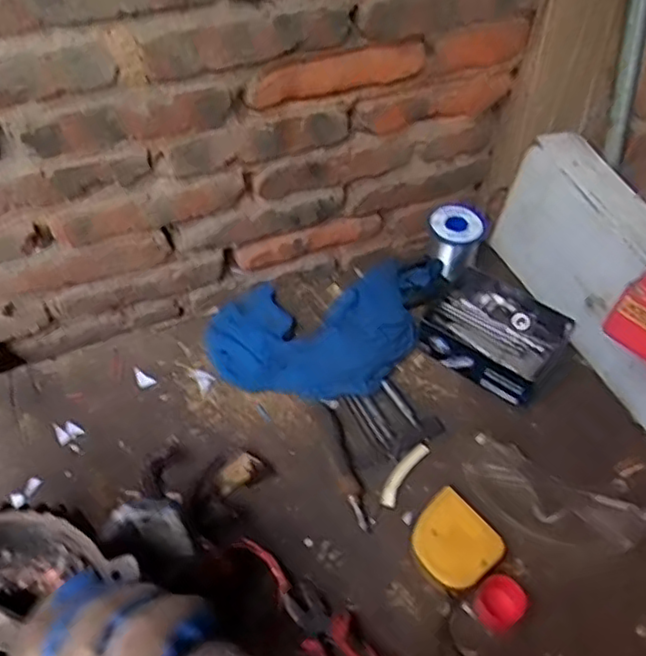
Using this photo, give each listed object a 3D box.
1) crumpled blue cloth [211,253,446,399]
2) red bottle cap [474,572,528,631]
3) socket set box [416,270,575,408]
[{"bbox_3d":[0.008,-0.003,0.672,0.252,0.036,0.145,-7,53,-8],"label":"crumpled blue cloth"},{"bbox_3d":[0.140,0.219,0.516,0.035,0.030,0.036,1,53,-2],"label":"red bottle cap"},{"bbox_3d":[0.173,0.006,0.661,0.129,0.048,0.098,33,58,21],"label":"socket set box"}]

